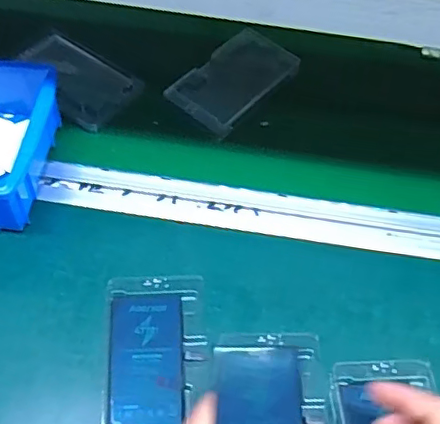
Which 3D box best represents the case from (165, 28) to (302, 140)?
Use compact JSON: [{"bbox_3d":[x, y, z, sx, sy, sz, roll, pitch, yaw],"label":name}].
[{"bbox_3d":[0.013,-0.130,0.556,0.075,0.017,0.127,38,64,17],"label":"case"}]

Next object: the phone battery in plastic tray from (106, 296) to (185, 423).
[{"bbox_3d":[-0.052,0.108,0.398,0.052,0.007,0.100,0,60,-4],"label":"phone battery in plastic tray"}]

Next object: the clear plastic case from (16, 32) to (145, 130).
[{"bbox_3d":[-0.143,-0.129,0.546,0.120,0.008,0.074,34,63,15],"label":"clear plastic case"}]

